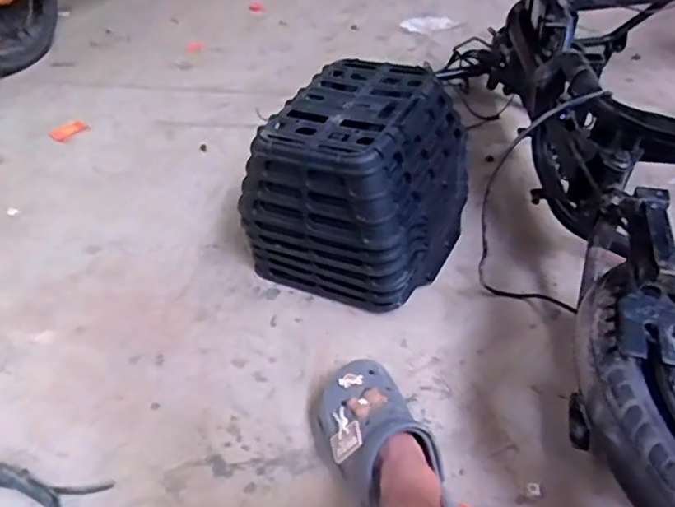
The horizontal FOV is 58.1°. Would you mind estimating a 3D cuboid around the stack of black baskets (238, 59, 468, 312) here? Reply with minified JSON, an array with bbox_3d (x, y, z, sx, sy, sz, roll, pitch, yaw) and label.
[{"bbox_3d":[0.045,-0.104,0.916,0.248,0.251,0.288,19,48,25],"label":"stack of black baskets"}]

